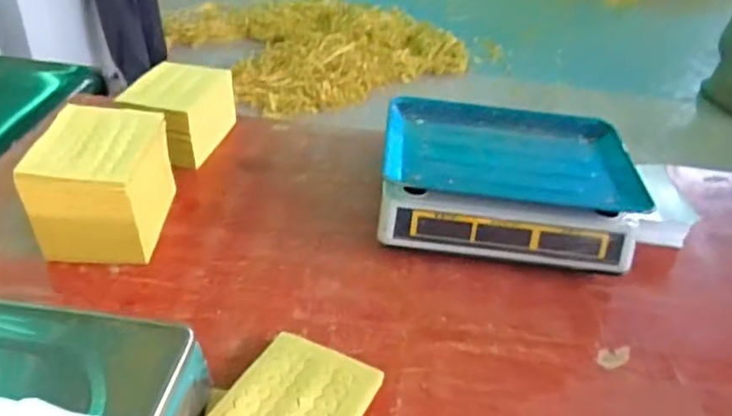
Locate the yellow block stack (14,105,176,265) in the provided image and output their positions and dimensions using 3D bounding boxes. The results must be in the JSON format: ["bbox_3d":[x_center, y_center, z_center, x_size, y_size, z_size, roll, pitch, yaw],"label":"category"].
[{"bbox_3d":[-0.320,-0.029,0.755,0.136,0.130,0.159,2,37,-4],"label":"yellow block stack"}]

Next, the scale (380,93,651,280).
[{"bbox_3d":[0.188,-0.034,0.845,0.328,0.123,0.254,7,37,2],"label":"scale"}]

